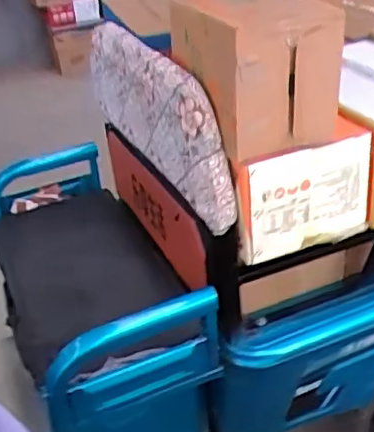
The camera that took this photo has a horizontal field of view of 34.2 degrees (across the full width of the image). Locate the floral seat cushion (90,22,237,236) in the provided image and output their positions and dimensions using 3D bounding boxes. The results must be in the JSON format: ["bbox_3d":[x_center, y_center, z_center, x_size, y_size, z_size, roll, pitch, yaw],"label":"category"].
[{"bbox_3d":[-0.081,-0.227,1.275,0.062,0.260,0.665,-16,34,-18],"label":"floral seat cushion"}]

